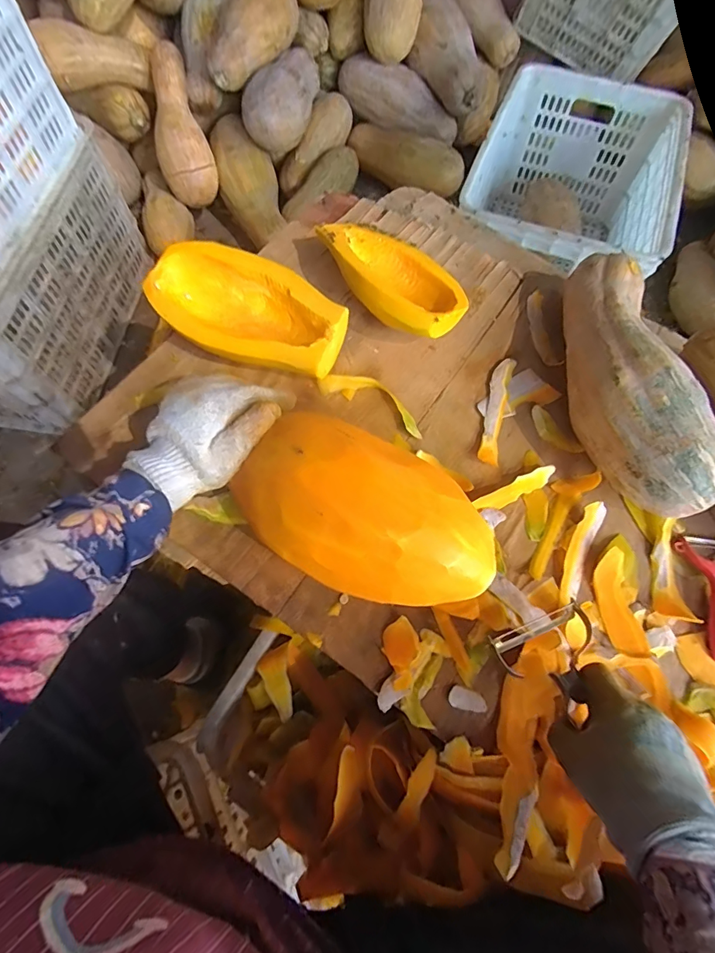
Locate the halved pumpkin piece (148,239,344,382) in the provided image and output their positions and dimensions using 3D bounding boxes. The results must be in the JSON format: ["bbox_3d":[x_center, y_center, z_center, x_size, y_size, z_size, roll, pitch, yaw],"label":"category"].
[{"bbox_3d":[-0.131,-0.188,0.539,0.231,0.086,0.116,15,68,4],"label":"halved pumpkin piece"}]

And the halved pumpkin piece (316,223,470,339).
[{"bbox_3d":[0.040,-0.252,0.573,0.124,0.078,0.217,-37,73,-15],"label":"halved pumpkin piece"}]

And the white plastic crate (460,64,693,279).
[{"bbox_3d":[0.427,-0.569,0.969,0.366,0.270,0.525,19,69,6],"label":"white plastic crate"}]

